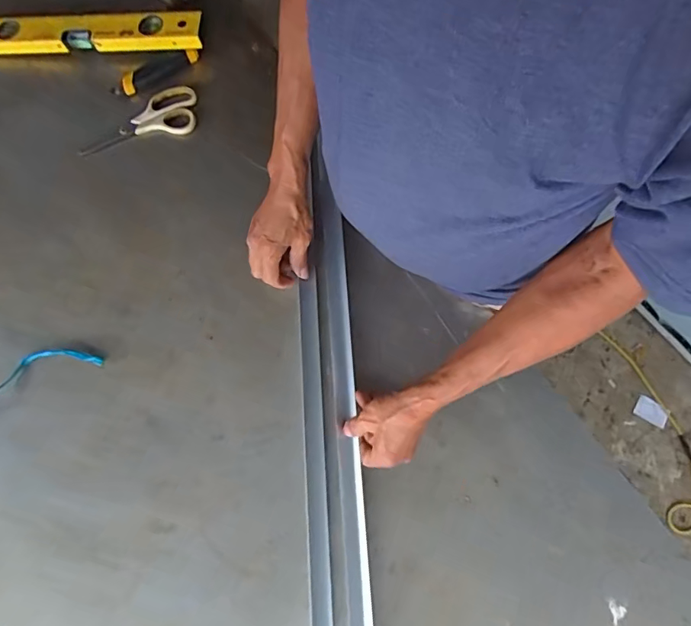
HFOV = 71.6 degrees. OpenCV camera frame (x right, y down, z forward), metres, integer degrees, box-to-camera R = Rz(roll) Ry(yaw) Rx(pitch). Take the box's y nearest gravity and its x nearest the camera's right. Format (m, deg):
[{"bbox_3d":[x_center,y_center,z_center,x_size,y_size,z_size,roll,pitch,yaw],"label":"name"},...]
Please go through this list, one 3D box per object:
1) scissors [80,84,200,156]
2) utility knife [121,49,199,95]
[{"bbox_3d":[-0.312,-0.288,0.723,0.181,0.011,0.076,-22,77,-3],"label":"scissors"},{"bbox_3d":[-0.290,-0.380,0.742,0.124,0.012,0.038,-31,78,-5],"label":"utility knife"}]

